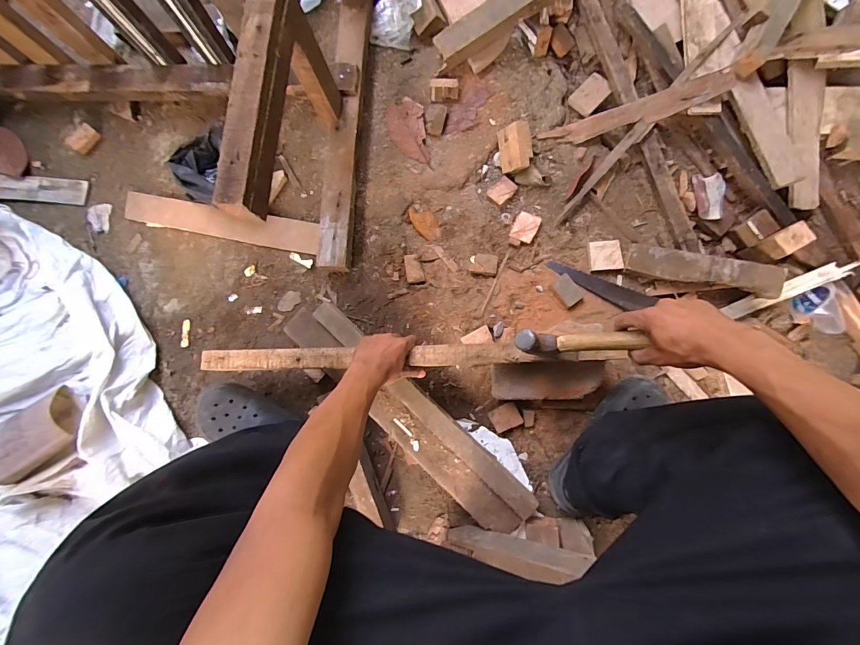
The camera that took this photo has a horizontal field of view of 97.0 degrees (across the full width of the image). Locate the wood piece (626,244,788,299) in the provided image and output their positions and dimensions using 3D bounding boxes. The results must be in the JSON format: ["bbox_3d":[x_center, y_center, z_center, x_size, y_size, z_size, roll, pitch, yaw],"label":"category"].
[{"bbox_3d":[0.489,-0.097,0.685,0.242,0.025,0.051,15,85,17],"label":"wood piece"}]

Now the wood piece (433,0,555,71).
[{"bbox_3d":[0.123,-0.601,0.752,0.230,0.035,0.068,-26,83,16],"label":"wood piece"}]

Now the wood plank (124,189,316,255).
[{"bbox_3d":[-0.442,-0.211,0.799,0.436,0.014,0.062,11,102,5],"label":"wood plank"}]

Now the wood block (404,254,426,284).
[{"bbox_3d":[-0.032,-0.110,0.778,0.036,0.009,0.059,-8,84,3],"label":"wood block"}]

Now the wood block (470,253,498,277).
[{"bbox_3d":[0.108,-0.116,0.765,0.052,0.022,0.041,9,85,4],"label":"wood block"}]

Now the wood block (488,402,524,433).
[{"bbox_3d":[0.144,0.180,0.721,0.054,0.026,0.044,-25,83,1],"label":"wood block"}]

